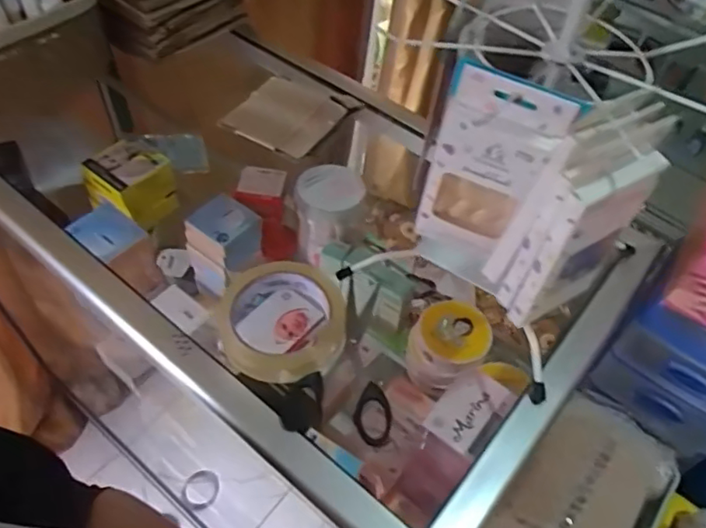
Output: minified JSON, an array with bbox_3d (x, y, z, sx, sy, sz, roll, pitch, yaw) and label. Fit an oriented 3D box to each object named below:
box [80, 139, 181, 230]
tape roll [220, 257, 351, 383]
[{"bbox_3d":[-0.306,-0.108,0.804,0.092,0.092,0.081,29,55,19],"label":"box"},{"bbox_3d":[-0.055,0.045,0.467,0.099,0.031,0.098,2,51,-2],"label":"tape roll"}]

